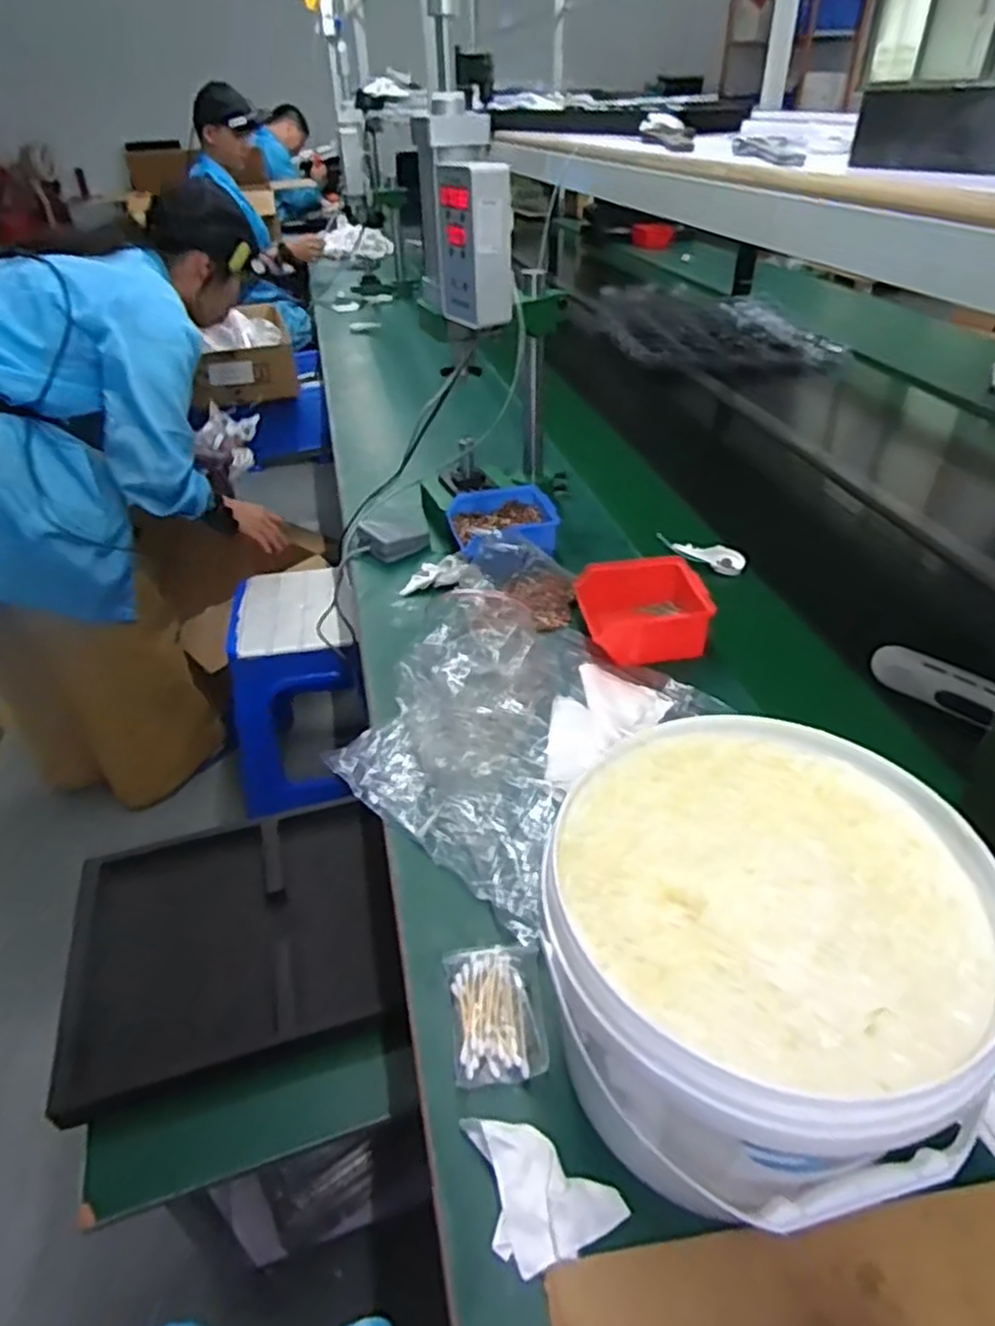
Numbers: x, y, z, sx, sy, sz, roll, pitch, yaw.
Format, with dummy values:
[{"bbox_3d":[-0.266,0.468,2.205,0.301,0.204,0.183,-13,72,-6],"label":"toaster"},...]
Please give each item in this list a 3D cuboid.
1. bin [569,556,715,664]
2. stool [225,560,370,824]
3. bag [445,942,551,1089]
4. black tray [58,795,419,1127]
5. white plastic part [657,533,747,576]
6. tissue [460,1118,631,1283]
[{"bbox_3d":[0.164,-0.060,0.844,0.133,0.057,0.136,-6,37,-5],"label":"bin"},{"bbox_3d":[-0.404,0.045,1.484,0.248,0.325,0.389,-10,38,-11],"label":"stool"},{"bbox_3d":[0.000,0.239,0.507,0.064,0.010,0.093,-4,37,-3],"label":"bag"},{"bbox_3d":[-0.286,0.296,0.818,0.338,0.026,0.292,-11,38,-12],"label":"black tray"},{"bbox_3d":[0.272,-0.145,0.990,0.117,0.027,0.042,18,40,5],"label":"white plastic part"},{"bbox_3d":[0.016,0.299,0.419,0.097,0.017,0.060,24,44,30],"label":"tissue"}]

